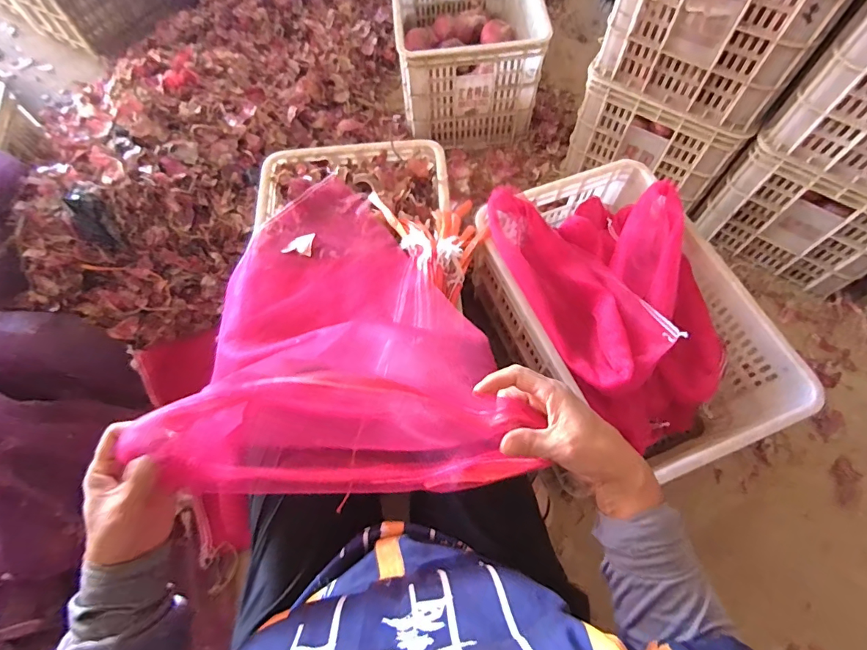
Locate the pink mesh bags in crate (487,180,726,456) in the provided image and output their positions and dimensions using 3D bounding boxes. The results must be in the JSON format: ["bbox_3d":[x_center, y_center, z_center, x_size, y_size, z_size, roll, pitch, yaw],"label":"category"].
[{"bbox_3d":[0.312,-0.054,0.733,0.314,0.162,0.462,-22,68,-8],"label":"pink mesh bags in crate"}]

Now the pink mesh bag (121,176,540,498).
[{"bbox_3d":[-0.152,-0.027,0.619,0.344,0.147,0.618,-19,36,-8],"label":"pink mesh bag"}]

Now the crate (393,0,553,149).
[{"bbox_3d":[0.077,-0.834,1.197,0.350,0.248,0.549,-5,67,-1],"label":"crate"}]

